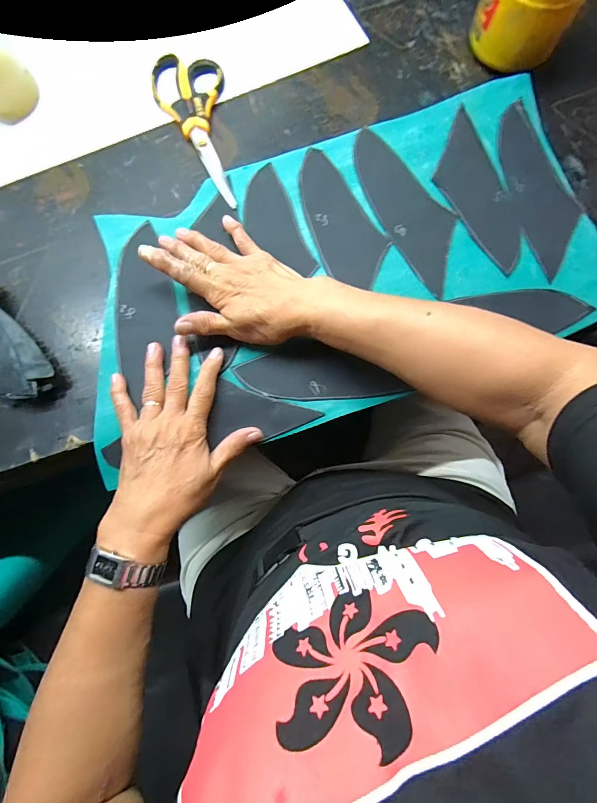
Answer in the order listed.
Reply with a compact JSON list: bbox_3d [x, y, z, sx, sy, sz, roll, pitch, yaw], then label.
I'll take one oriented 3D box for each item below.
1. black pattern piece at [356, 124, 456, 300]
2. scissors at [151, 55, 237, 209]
[{"bbox_3d":[0.117,-0.207,0.400,0.069,0.005,0.192,-30,82,-6],"label":"black pattern piece"},{"bbox_3d":[-0.110,-0.298,0.408,0.075,0.010,0.195,-12,80,-3],"label":"scissors"}]

